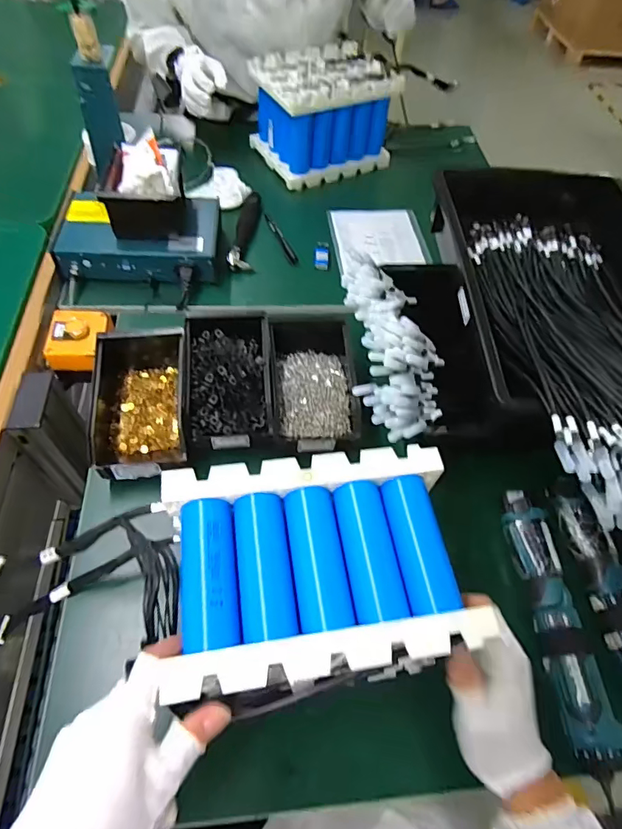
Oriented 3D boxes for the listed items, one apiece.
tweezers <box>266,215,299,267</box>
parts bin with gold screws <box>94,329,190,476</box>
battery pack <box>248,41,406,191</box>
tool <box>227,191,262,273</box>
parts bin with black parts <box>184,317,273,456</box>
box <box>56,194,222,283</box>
[{"bbox_3d":[-0.054,-0.307,0.823,0.016,0.010,0.135,-17,59,-15],"label":"tweezers"},{"bbox_3d":[-0.204,-0.025,0.583,0.103,0.074,0.211,-4,57,-8],"label":"parts bin with gold screws"},{"bbox_3d":[0.024,-0.573,0.915,0.234,0.154,0.171,-24,61,-19],"label":"battery pack"},{"bbox_3d":[-0.111,-0.321,0.815,0.040,0.025,0.193,4,56,-2],"label":"tool"},{"bbox_3d":[-0.101,-0.041,0.593,0.100,0.060,0.189,-3,57,-7],"label":"parts bin with black parts"},{"bbox_3d":[-0.262,-0.275,0.745,0.233,0.062,0.159,-3,57,-7],"label":"box"}]

